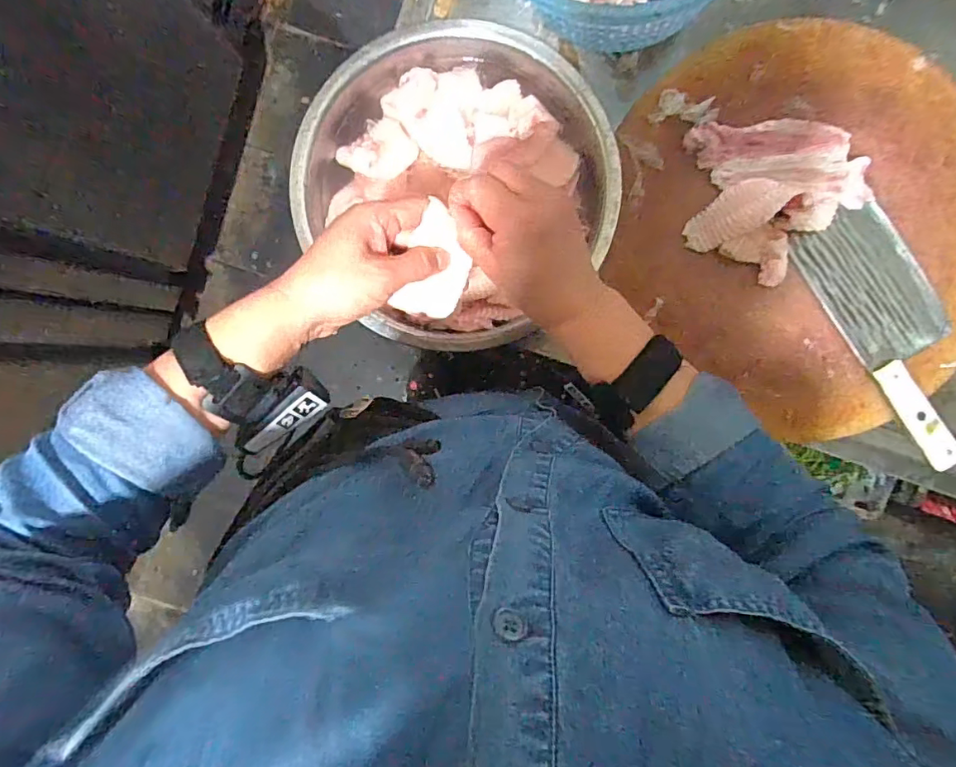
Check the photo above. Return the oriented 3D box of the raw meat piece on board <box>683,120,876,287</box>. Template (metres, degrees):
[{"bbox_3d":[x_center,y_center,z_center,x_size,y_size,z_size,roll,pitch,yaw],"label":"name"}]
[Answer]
[{"bbox_3d":[0.300,-0.181,0.512,0.174,0.027,0.151,-1,94,1],"label":"raw meat piece on board"}]

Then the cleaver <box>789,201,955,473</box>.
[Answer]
[{"bbox_3d":[0.426,-0.056,0.516,0.103,0.031,0.261,-35,92,3],"label":"cleaver"}]

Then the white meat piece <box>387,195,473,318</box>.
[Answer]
[{"bbox_3d":[-0.033,-0.084,0.391,0.051,0.019,0.090,27,130,2],"label":"white meat piece"}]

